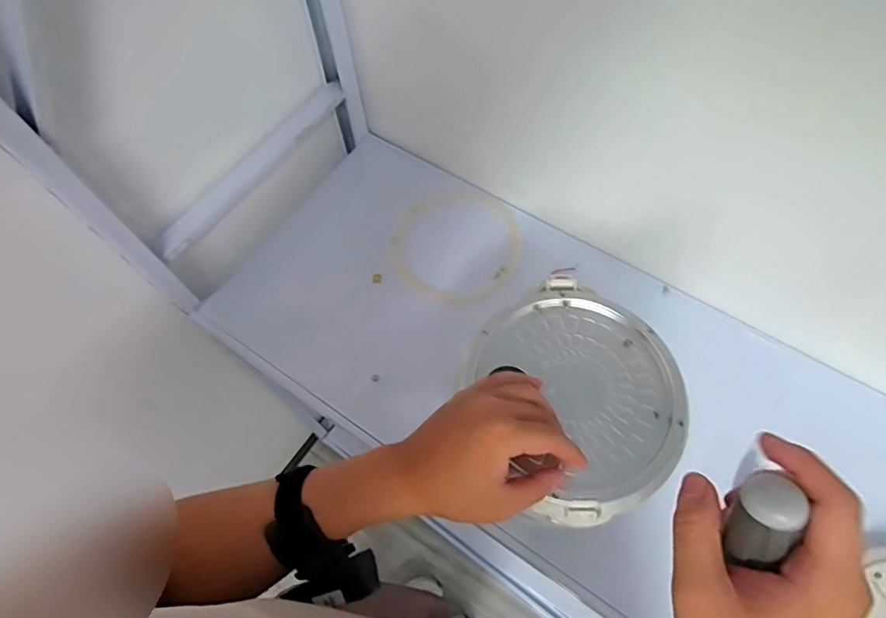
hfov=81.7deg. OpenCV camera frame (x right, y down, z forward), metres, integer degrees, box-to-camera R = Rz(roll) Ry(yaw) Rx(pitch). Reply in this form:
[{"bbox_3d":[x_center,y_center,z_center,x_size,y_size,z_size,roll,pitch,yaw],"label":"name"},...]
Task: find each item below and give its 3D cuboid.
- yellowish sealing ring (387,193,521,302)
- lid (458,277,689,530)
[{"bbox_3d":[0.020,-0.098,0.740,0.183,0.015,0.185,-1,63,1],"label":"yellowish sealing ring"},{"bbox_3d":[0.121,0.069,0.448,0.169,0.018,0.193,-26,66,-11],"label":"lid"}]

